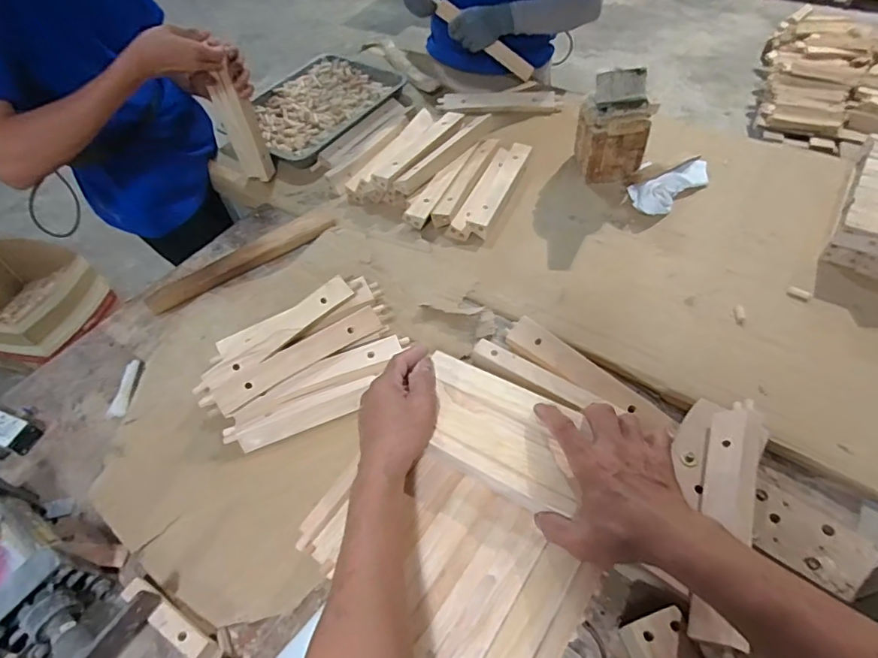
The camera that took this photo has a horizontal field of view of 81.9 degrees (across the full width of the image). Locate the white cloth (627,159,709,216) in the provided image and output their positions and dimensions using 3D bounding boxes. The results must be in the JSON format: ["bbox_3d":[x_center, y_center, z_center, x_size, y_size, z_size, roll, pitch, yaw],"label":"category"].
[{"bbox_3d":[0.438,-0.277,0.944,0.194,0.043,0.074,-34,58,-20],"label":"white cloth"}]

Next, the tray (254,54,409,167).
[{"bbox_3d":[-0.292,-0.531,1.204,0.273,0.034,0.373,28,60,23],"label":"tray"}]

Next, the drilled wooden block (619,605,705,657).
[{"bbox_3d":[0.226,0.328,0.503,0.060,0.051,0.077,-18,54,-9],"label":"drilled wooden block"}]

